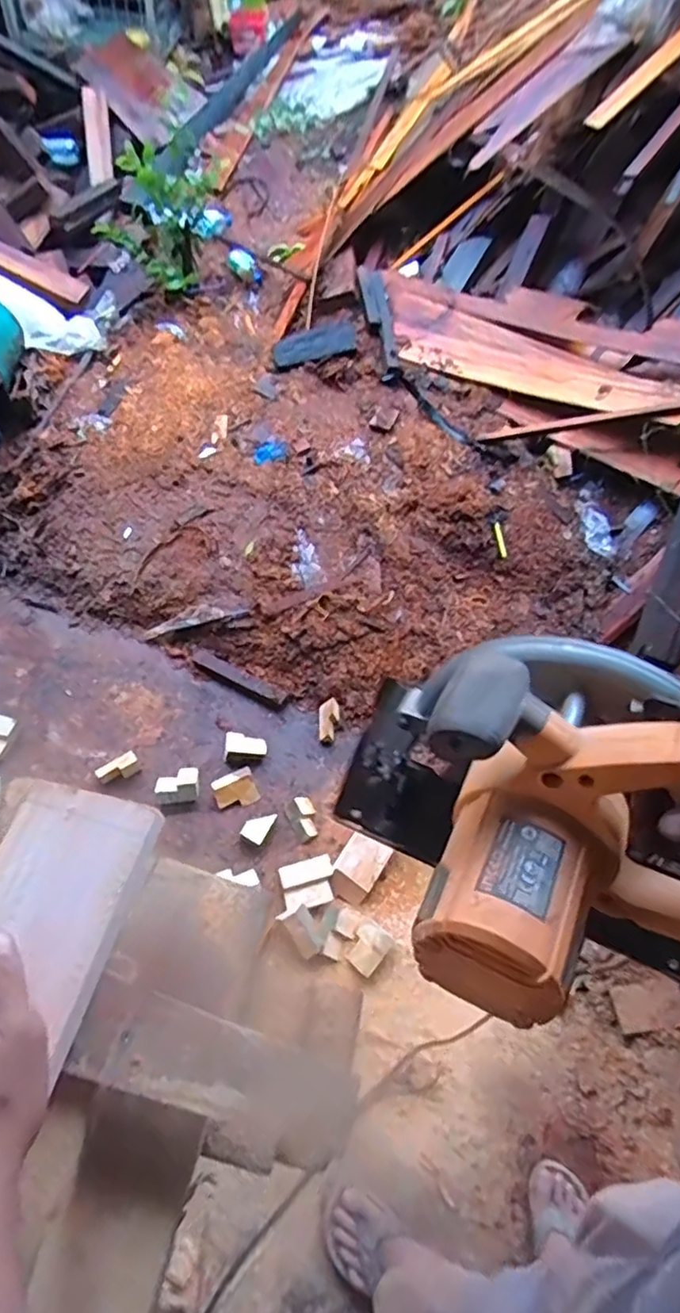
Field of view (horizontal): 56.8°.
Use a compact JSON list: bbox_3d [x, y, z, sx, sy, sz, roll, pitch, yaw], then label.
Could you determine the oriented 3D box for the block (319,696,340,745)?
[{"bbox_3d":[-0.027,0.157,1.534,0.048,0.025,0.108,1,61,1],"label":"block"}]

